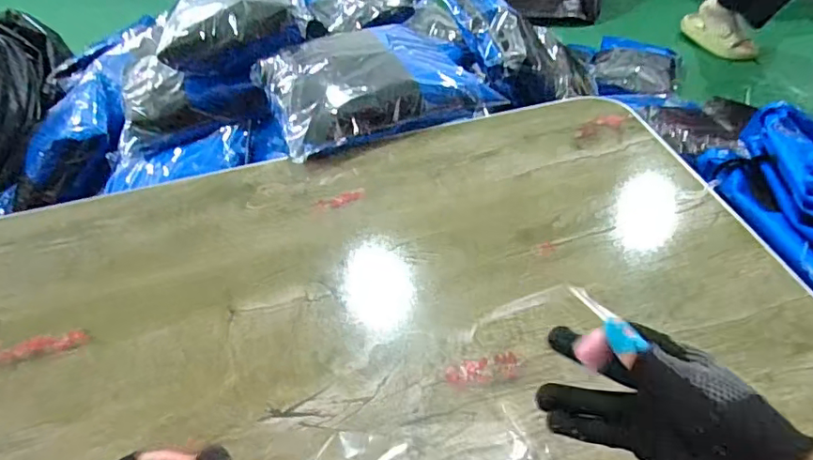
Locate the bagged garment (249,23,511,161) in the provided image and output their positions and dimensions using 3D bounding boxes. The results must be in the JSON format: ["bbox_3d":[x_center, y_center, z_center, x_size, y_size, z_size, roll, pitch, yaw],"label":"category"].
[{"bbox_3d":[-0.048,-0.236,0.826,0.329,0.073,0.259,-21,49,-15],"label":"bagged garment"}]

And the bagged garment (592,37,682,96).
[{"bbox_3d":[0.633,-0.445,1.516,0.232,0.055,0.310,15,50,17],"label":"bagged garment"}]

